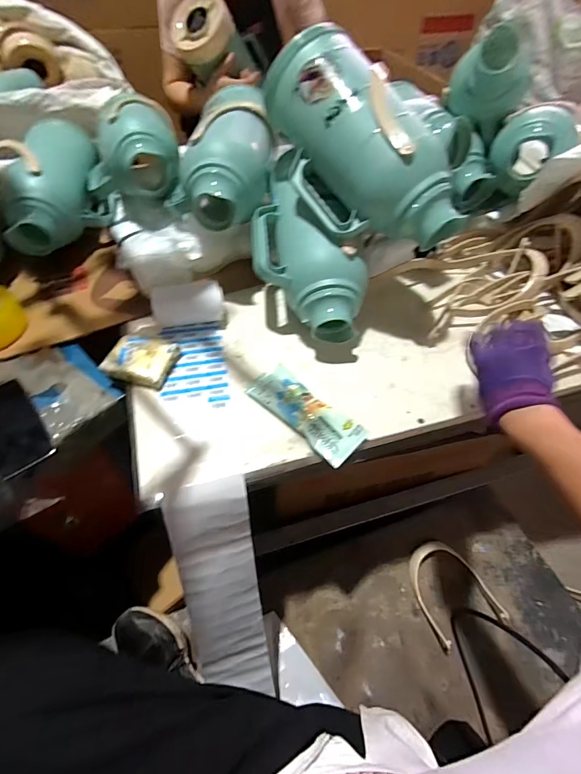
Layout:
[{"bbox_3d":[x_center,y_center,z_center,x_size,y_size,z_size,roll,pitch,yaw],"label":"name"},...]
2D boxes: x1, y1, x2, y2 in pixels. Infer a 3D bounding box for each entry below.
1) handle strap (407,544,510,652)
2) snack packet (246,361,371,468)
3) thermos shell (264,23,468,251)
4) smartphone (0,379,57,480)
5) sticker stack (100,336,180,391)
[{"bbox_3d":[0.359,0.454,0.878,0.161,0.040,0.203,-17,56,-15],"label":"handle strap"},{"bbox_3d":[0.025,0.034,0.580,0.183,0.025,0.071,38,60,24],"label":"snack packet"},{"bbox_3d":[0.099,-0.353,0.575,0.144,0.138,0.367,-36,85,-25],"label":"thermos shell"},{"bbox_3d":[-0.411,0.057,0.568,0.072,0.010,0.145,-29,70,-30],"label":"smartphone"},{"bbox_3d":[-0.242,-0.044,0.626,0.097,0.030,0.087,13,54,7],"label":"sticker stack"}]

